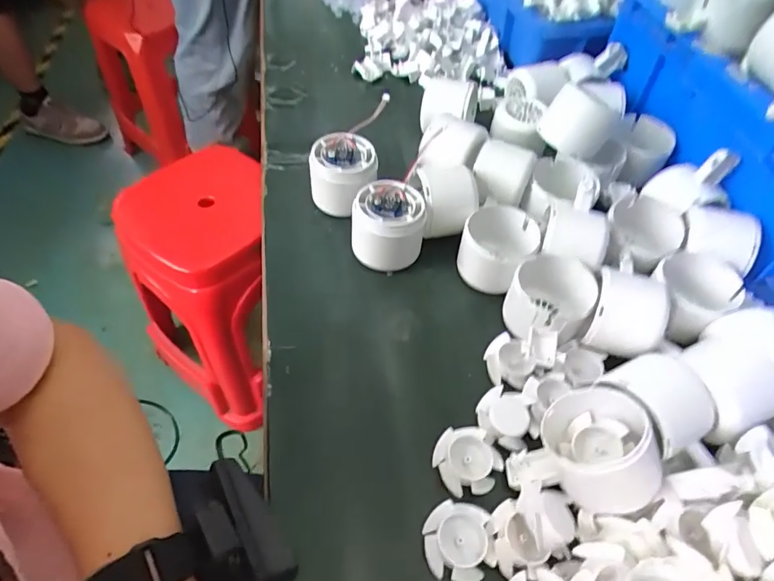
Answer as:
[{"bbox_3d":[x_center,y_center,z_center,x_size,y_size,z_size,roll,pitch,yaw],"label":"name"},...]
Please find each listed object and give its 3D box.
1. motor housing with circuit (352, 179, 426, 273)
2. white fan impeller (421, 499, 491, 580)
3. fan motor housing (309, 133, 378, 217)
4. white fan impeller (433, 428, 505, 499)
[{"bbox_3d":[0.000,-0.056,0.396,0.059,0.047,0.066,0,53,-1],"label":"motor housing with circuit"},{"bbox_3d":[0.038,0.142,0.273,0.035,0.011,0.039,12,53,8],"label":"white fan impeller"},{"bbox_3d":[-0.038,-0.106,0.438,0.067,0.050,0.066,1,53,-1],"label":"fan motor housing"},{"bbox_3d":[0.050,0.107,0.302,0.038,0.014,0.039,1,53,-1],"label":"white fan impeller"}]

